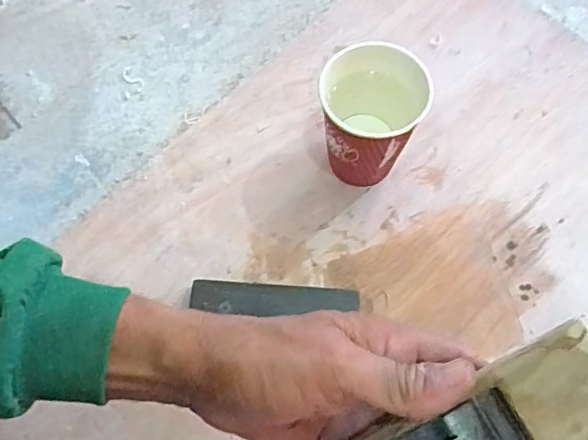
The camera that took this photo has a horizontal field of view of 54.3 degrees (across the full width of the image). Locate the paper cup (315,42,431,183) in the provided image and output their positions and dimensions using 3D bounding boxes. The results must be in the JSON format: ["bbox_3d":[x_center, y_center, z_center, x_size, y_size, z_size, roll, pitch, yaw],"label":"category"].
[{"bbox_3d":[0.064,-0.089,0.519,0.084,0.125,0.088,27,71,10],"label":"paper cup"}]

